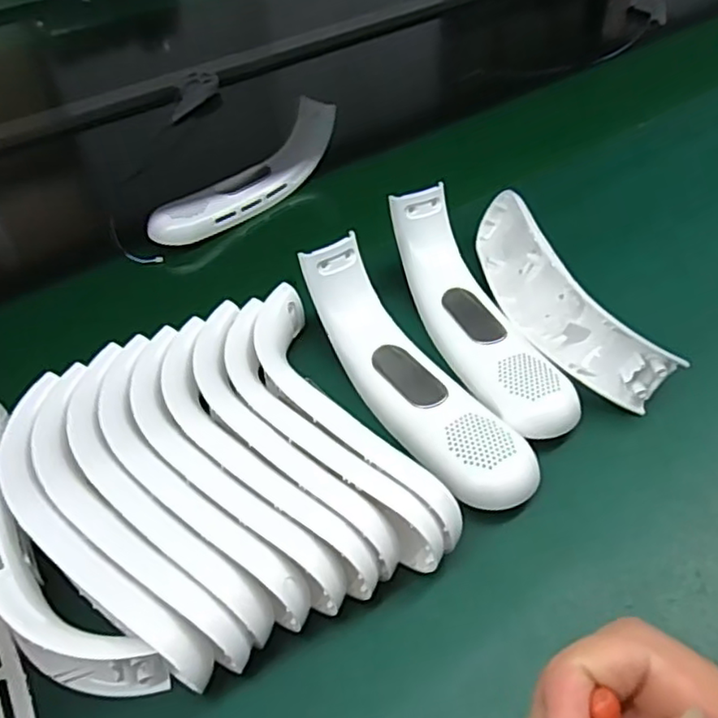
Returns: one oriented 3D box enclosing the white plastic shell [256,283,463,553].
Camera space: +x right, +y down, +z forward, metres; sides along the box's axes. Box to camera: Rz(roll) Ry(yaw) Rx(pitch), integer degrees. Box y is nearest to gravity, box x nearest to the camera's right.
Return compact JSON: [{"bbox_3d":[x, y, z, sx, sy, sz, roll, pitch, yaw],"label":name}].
[{"bbox_3d":[-0.014,0.031,0.364,0.050,0.045,0.201,-23,50,-17],"label":"white plastic shell"}]

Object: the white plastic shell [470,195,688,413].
[{"bbox_3d":[0.127,-0.047,0.437,0.063,0.063,0.200,-15,48,-10],"label":"white plastic shell"}]

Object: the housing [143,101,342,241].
[{"bbox_3d":[-0.098,-0.157,0.570,0.191,0.073,0.037,-37,54,-27],"label":"housing"}]

